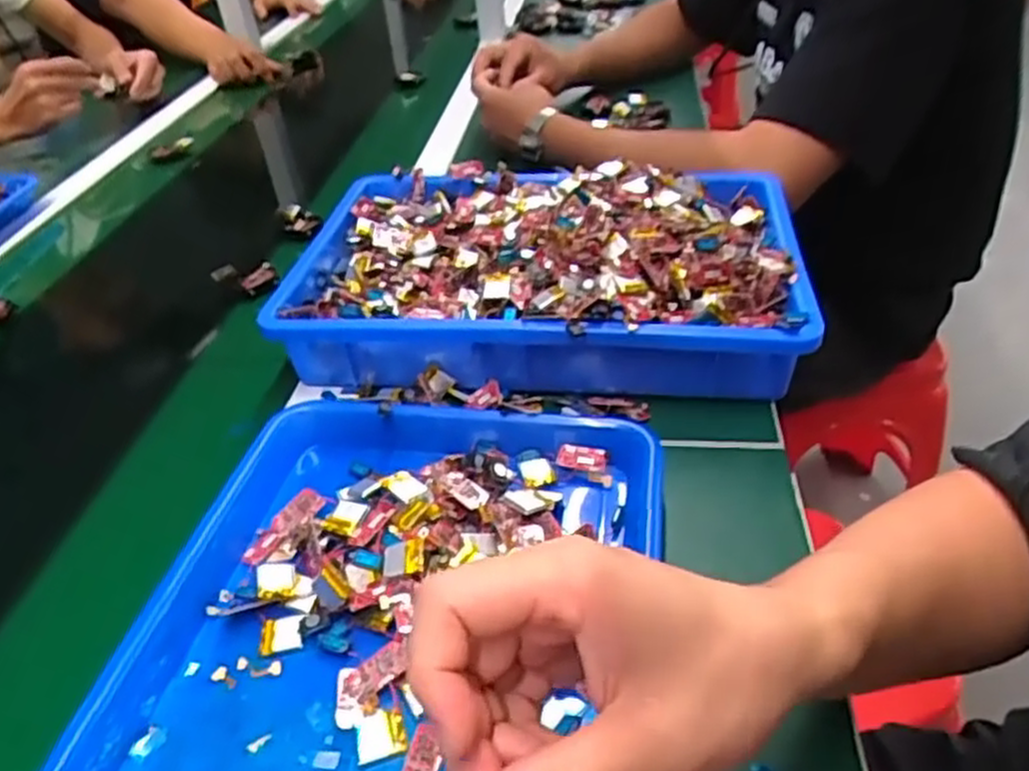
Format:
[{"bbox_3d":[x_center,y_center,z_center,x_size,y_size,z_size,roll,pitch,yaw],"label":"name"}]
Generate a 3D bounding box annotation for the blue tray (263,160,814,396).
[{"bbox_3d":[0.021,-0.097,0.598,0.376,0.081,0.238,3,39,10],"label":"blue tray"}]

